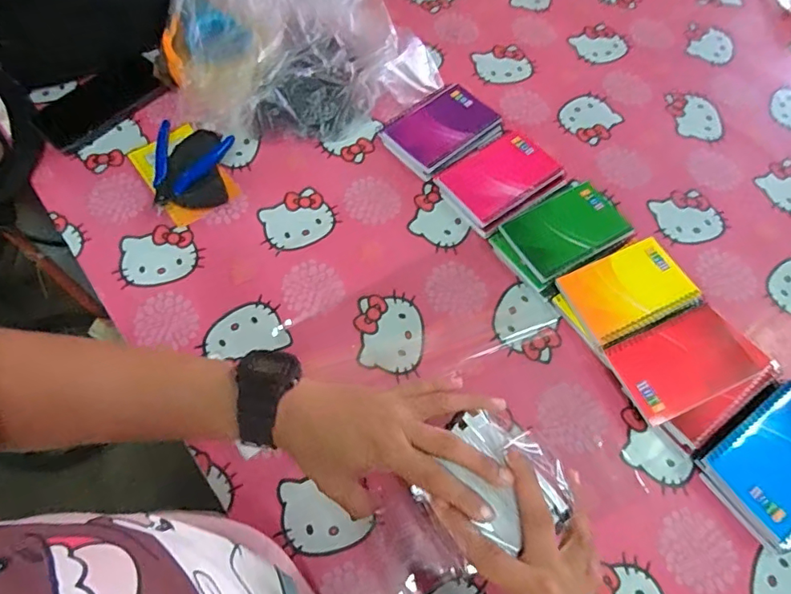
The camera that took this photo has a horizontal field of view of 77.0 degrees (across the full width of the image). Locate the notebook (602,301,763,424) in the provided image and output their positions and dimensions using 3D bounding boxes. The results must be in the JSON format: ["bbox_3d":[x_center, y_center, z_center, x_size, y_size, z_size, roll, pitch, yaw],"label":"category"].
[{"bbox_3d":[0.282,0.063,0.489,0.130,0.009,0.082,-21,67,-12],"label":"notebook"}]

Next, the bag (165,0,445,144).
[{"bbox_3d":[-0.124,-0.323,0.636,0.319,0.090,0.256,-20,67,-12],"label":"bag"}]

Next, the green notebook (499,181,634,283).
[{"bbox_3d":[0.194,-0.076,0.556,0.127,0.010,0.084,-28,65,-13],"label":"green notebook"}]

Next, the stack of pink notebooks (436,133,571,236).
[{"bbox_3d":[0.127,-0.139,0.592,0.133,0.018,0.098,-32,69,-16],"label":"stack of pink notebooks"}]

